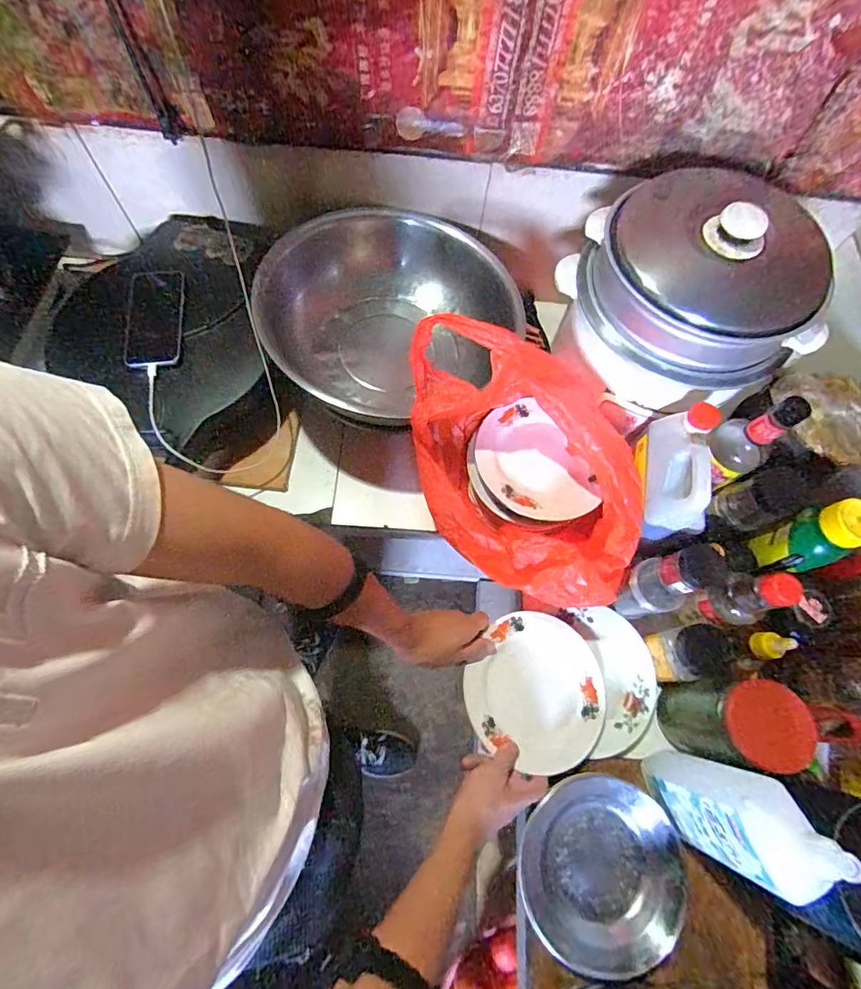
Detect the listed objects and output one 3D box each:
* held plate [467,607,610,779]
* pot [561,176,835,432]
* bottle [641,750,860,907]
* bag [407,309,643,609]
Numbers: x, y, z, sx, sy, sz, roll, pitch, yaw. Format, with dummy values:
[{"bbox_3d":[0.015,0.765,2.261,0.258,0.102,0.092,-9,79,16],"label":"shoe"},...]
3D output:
[{"bbox_3d":[0.149,0.261,0.636,0.185,0.042,0.188,0,70,-1],"label":"held plate"},{"bbox_3d":[0.343,-0.271,0.638,0.309,0.236,0.277,37,74,11],"label":"pot"},{"bbox_3d":[0.317,0.341,0.493,0.060,0.245,0.085,-19,72,-8],"label":"bottle"},{"bbox_3d":[0.123,-0.024,0.590,0.287,0.216,0.292,1,70,-1],"label":"bag"}]

